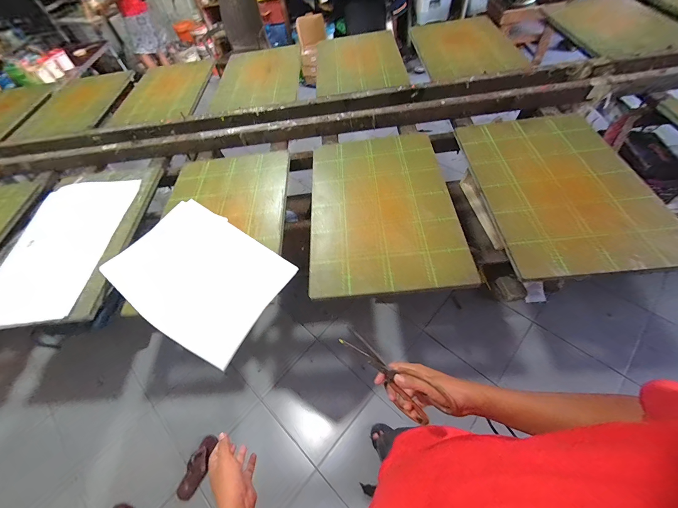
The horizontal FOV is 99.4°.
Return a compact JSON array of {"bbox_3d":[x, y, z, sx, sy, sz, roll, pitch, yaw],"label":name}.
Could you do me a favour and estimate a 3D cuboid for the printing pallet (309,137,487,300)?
[{"bbox_3d":[0.120,-0.153,0.839,0.392,0.015,0.590,-6,56,4],"label":"printing pallet"}]

